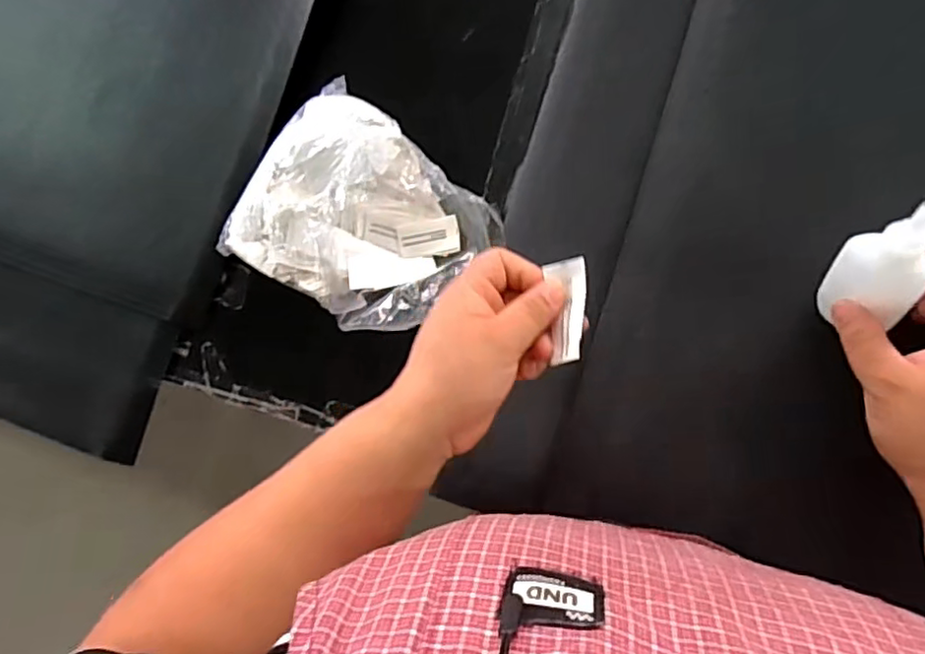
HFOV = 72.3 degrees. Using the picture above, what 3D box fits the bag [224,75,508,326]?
[{"bbox_3d":[-0.072,-0.082,0.477,0.206,0.081,0.154,33,89,11],"label":"bag"}]

